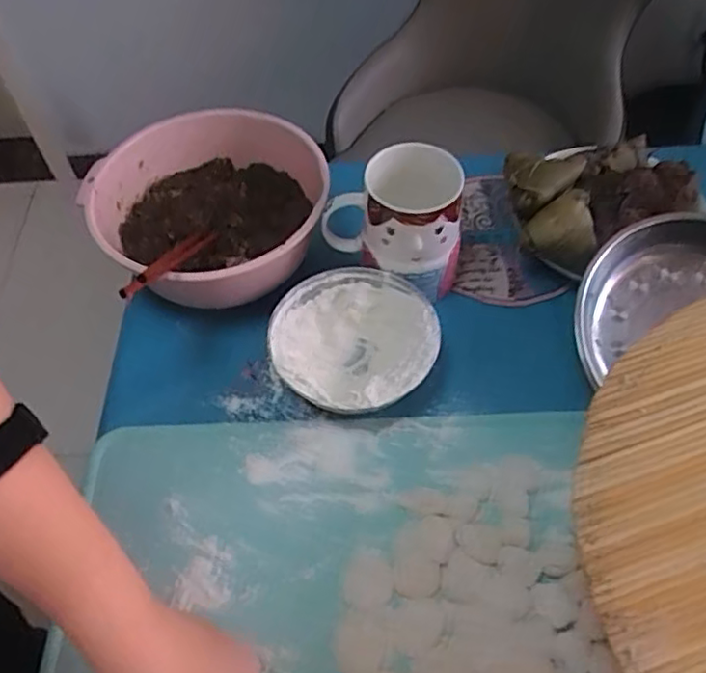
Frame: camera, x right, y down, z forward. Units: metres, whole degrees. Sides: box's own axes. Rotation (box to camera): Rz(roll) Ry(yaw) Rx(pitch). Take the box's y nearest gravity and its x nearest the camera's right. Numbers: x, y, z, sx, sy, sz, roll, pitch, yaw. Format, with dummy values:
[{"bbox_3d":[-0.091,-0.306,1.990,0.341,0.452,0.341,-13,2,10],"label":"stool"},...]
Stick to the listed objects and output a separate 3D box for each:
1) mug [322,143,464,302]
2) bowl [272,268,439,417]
[{"bbox_3d":[0.035,-0.099,0.580,0.117,0.120,0.072,12,57,10],"label":"mug"},{"bbox_3d":[0.001,0.010,0.564,0.136,0.056,0.133,-1,56,2],"label":"bowl"}]

